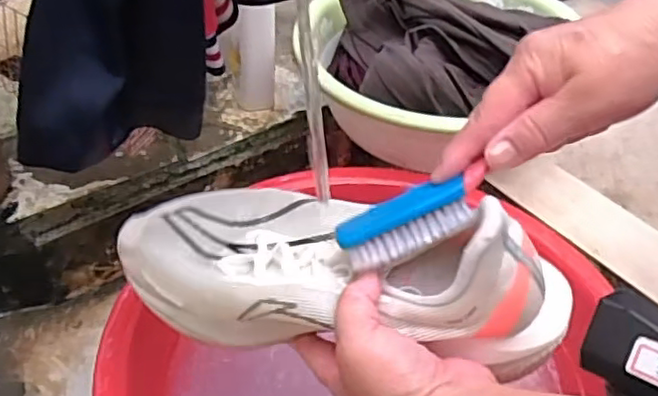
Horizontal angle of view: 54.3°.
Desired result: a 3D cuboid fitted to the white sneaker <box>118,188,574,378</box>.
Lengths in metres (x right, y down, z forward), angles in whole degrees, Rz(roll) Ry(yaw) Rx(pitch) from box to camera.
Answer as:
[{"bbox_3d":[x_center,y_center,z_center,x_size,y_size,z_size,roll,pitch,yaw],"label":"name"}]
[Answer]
[{"bbox_3d":[0.000,0.037,0.393,0.267,0.098,0.096,4,38,25],"label":"white sneaker"}]

